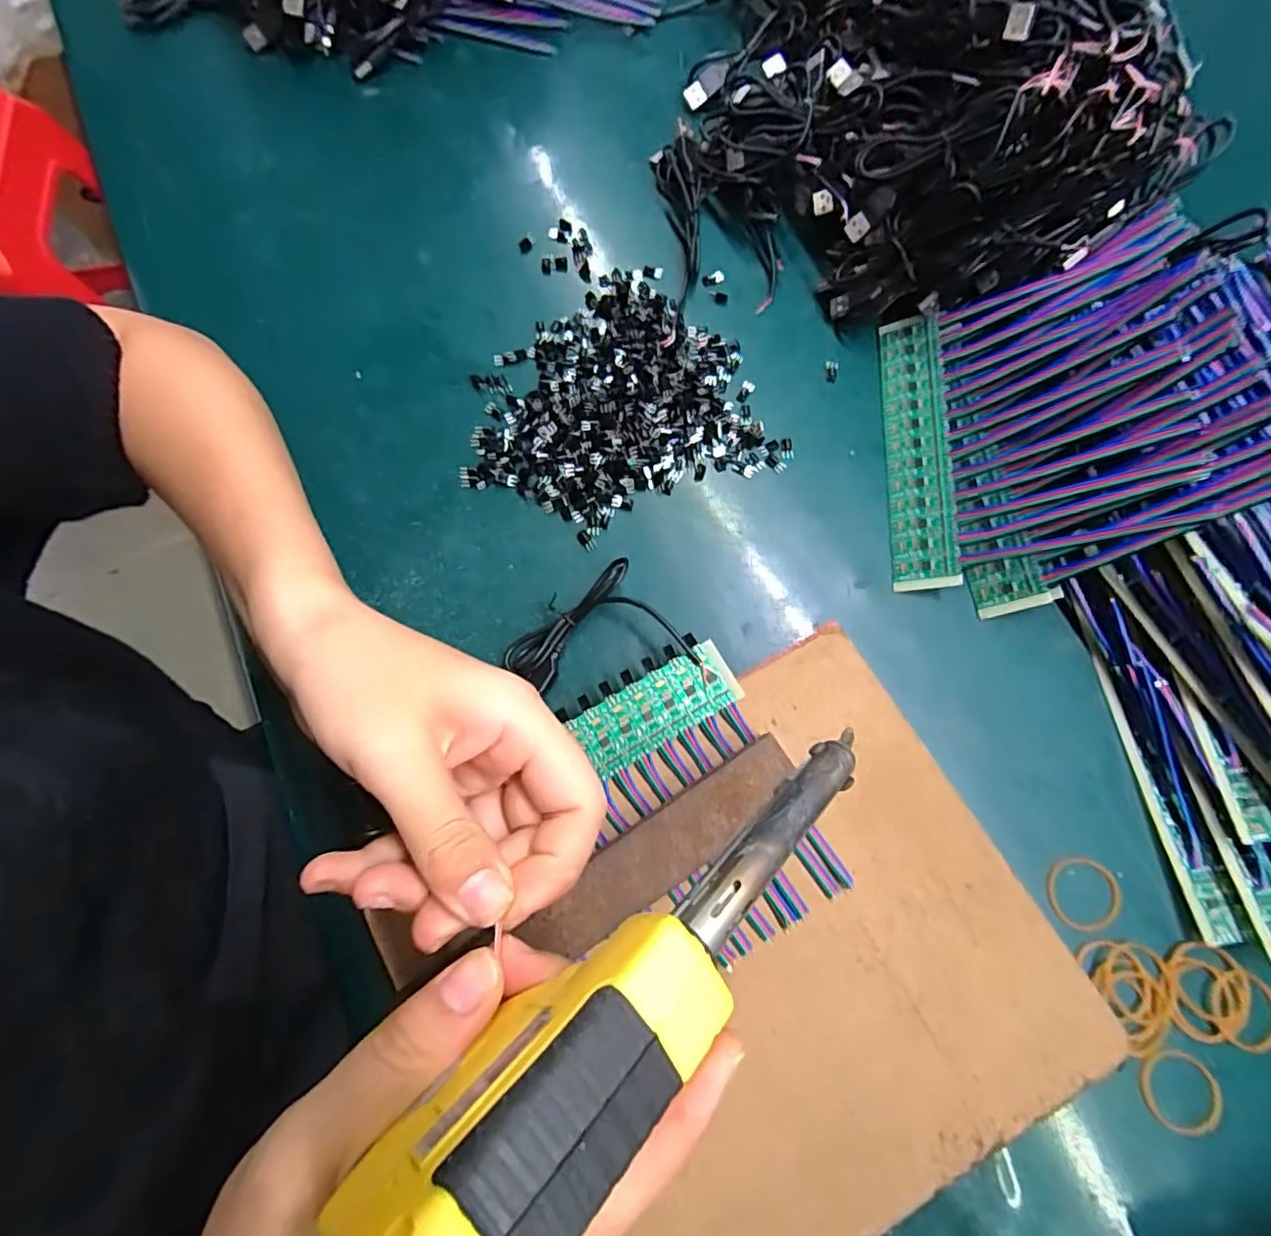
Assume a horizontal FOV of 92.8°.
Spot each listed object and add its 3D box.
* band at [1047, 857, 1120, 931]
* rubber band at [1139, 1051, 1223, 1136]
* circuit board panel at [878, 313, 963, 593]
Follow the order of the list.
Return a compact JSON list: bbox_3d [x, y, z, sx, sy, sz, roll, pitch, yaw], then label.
[{"bbox_3d":[0.213,0.130,0.285,0.035,0.004,0.032,-2,74,1],"label":"band"},{"bbox_3d":[0.237,0.207,0.264,0.032,0.004,0.031,0,74,2],"label":"rubber band"},{"bbox_3d":[0.156,-0.095,0.337,0.032,0.004,0.162,-6,73,32],"label":"circuit board panel"}]

